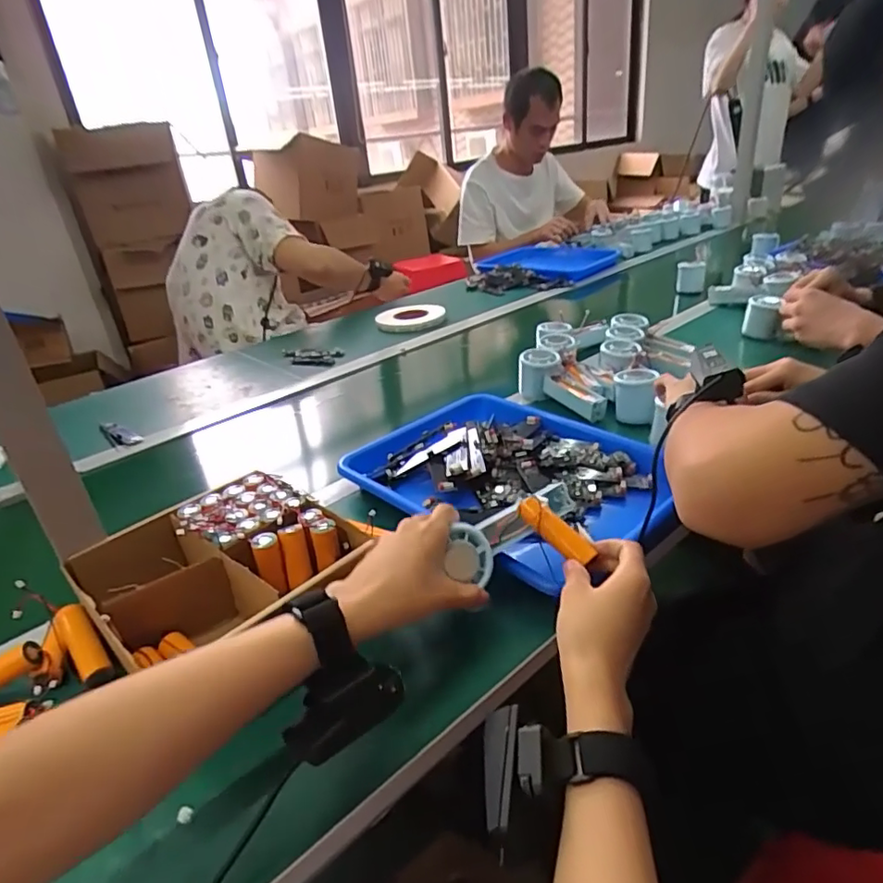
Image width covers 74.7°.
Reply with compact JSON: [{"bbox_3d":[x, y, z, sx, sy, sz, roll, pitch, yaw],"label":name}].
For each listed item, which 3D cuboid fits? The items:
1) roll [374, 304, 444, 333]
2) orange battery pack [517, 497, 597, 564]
[{"bbox_3d":[-0.068,-0.268,1.259,0.141,0.024,0.167,9,31,28],"label":"roll"},{"bbox_3d":[0.093,0.072,0.471,0.069,0.014,0.020,39,44,15],"label":"orange battery pack"}]

